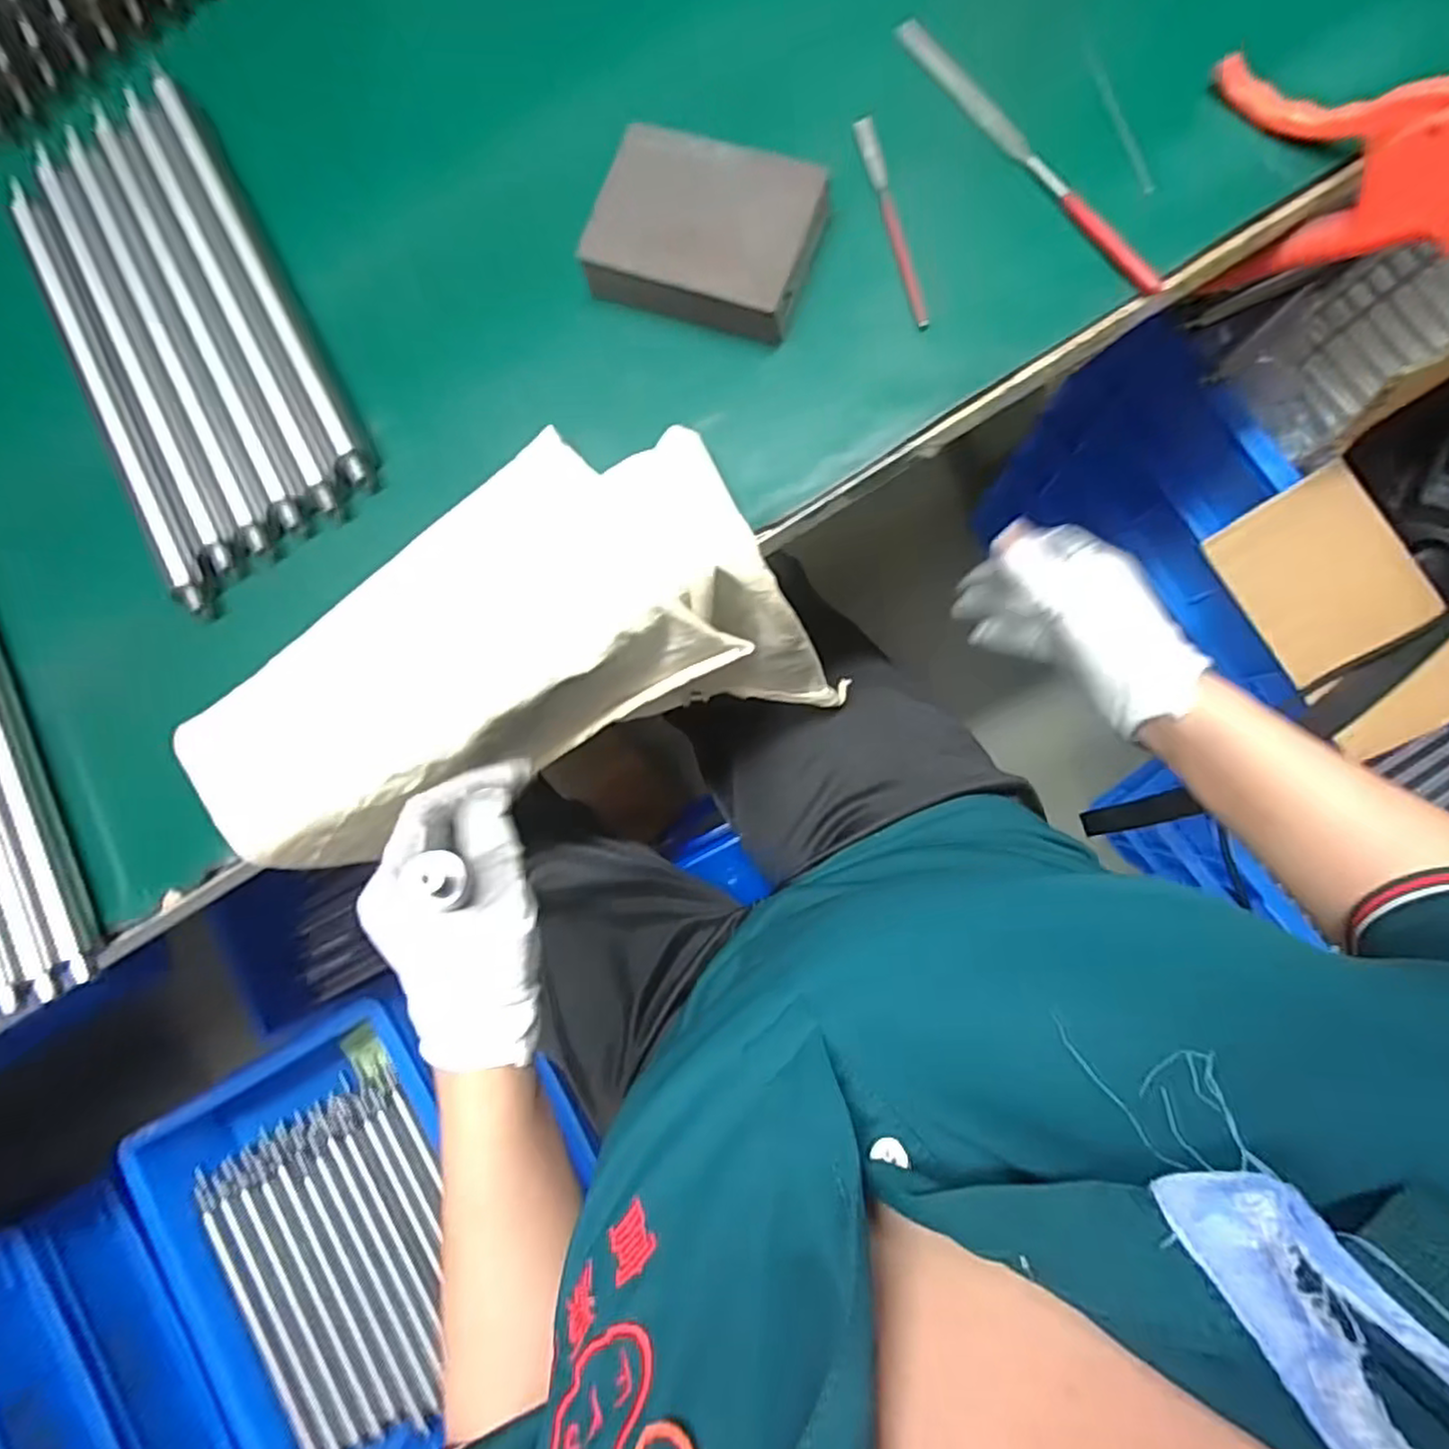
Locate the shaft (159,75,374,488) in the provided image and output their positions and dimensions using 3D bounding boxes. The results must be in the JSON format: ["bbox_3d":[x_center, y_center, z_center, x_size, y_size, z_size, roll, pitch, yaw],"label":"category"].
[{"bbox_3d":[-0.236,-0.229,0.350,0.015,0.011,0.255,-29,84,4],"label":"shaft"}]

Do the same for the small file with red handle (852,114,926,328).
[{"bbox_3d":[0.076,-0.229,0.318,0.009,0.005,0.107,-13,86,5],"label":"small file with red handle"}]

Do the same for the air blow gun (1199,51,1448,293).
[{"bbox_3d":[0.251,-0.229,0.281,0.128,0.090,0.035,40,92,7],"label":"air blow gun"}]

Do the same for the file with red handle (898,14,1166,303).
[{"bbox_3d":[0.135,-0.255,0.310,0.012,0.011,0.172,-36,84,3],"label":"file with red handle"}]

